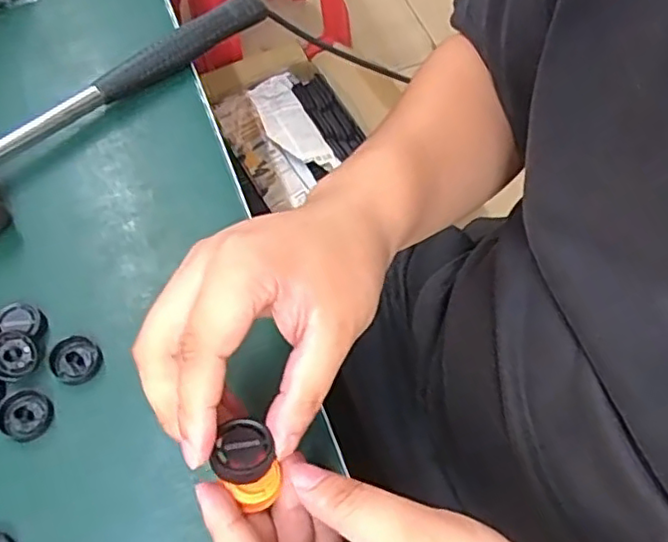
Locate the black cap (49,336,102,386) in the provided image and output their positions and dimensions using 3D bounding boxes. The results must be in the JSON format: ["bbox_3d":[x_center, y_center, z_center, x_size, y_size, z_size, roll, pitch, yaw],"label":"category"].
[{"bbox_3d":[-0.137,0.047,0.338,0.025,0.004,0.025,1,62,-2],"label":"black cap"}]

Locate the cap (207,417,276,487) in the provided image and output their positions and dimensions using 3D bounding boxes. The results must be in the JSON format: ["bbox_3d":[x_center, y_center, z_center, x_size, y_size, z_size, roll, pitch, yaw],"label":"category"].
[{"bbox_3d":[-0.035,0.071,0.253,0.022,0.007,0.026,12,62,4],"label":"cap"}]

